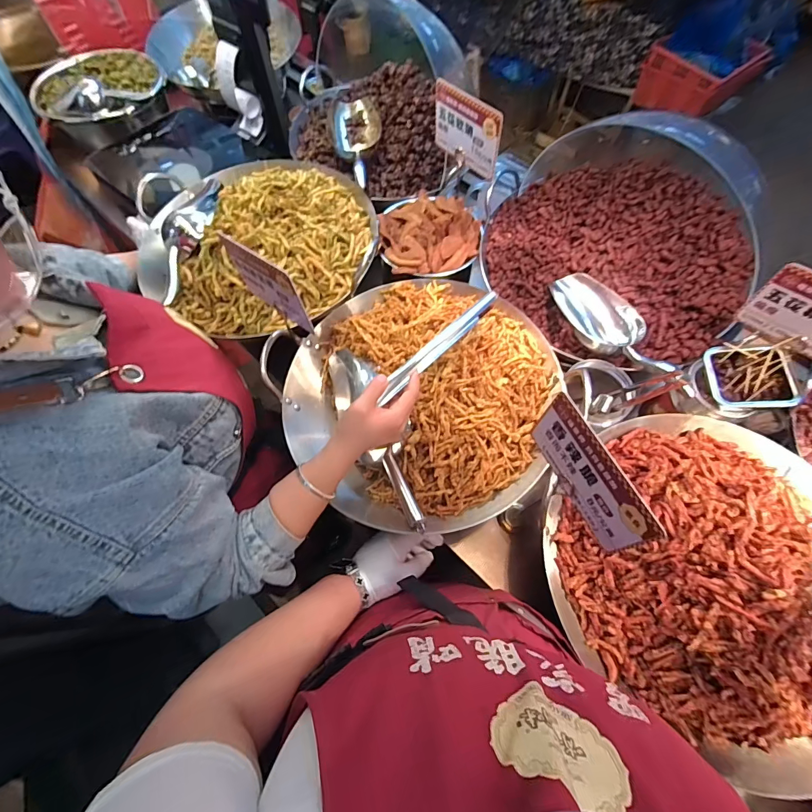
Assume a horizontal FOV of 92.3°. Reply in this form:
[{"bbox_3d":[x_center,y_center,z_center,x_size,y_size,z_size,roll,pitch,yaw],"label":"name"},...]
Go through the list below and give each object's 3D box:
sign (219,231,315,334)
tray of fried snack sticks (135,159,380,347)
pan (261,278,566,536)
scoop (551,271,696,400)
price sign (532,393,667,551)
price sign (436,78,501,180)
[{"bbox_3d":[-0.170,-0.150,0.484,0.127,0.096,0.005,34,66,14],"label":"sign"},{"bbox_3d":[-0.223,-0.285,0.664,0.338,0.109,0.335,-4,65,-1],"label":"tray of fried snack sticks"},{"bbox_3d":[0.021,-0.013,0.575,0.387,0.102,0.371,0,65,1],"label":"pan"},{"bbox_3d":[0.326,-0.130,0.608,0.101,0.056,0.243,-37,70,-15],"label":"scoop"},{"bbox_3d":[0.180,0.068,0.390,0.004,0.093,0.146,-17,61,-15],"label":"price sign"},{"bbox_3d":[0.098,-0.444,0.634,0.008,0.116,0.142,-39,67,-15],"label":"price sign"}]

